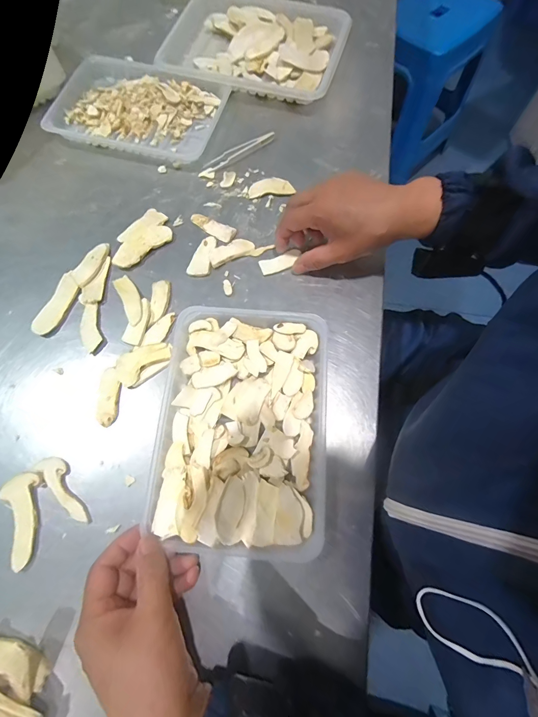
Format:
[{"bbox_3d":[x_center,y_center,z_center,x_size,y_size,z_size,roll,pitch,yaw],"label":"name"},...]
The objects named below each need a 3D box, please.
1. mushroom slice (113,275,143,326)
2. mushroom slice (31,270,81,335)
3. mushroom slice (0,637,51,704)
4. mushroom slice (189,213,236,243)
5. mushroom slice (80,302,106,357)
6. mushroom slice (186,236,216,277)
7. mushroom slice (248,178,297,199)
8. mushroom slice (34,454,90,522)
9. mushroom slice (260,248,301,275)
[{"bbox_3d":[-0.161,-0.069,0.386,0.022,0.004,0.065,-26,74,-9],"label":"mushroom slice"},{"bbox_3d":[-0.245,-0.064,0.386,0.027,0.005,0.078,24,73,7],"label":"mushroom slice"},{"bbox_3d":[-0.214,0.252,0.275,0.066,0.011,0.029,18,47,4],"label":"mushroom slice"},{"bbox_3d":[-0.071,-0.168,0.423,0.062,0.004,0.022,30,74,9],"label":"mushroom slice"},{"bbox_3d":[-0.201,-0.033,0.376,0.024,0.004,0.059,-19,73,-7],"label":"mushroom slice"},{"bbox_3d":[-0.081,-0.127,0.407,0.026,0.006,0.057,10,72,3],"label":"mushroom slice"},{"bbox_3d":[0.003,-0.228,0.443,0.059,0.006,0.030,-1,72,-1],"label":"mushroom slice"},{"bbox_3d":[-0.196,0.124,0.322,0.075,0.004,0.024,42,76,12],"label":"mushroom slice"},{"bbox_3d":[0.014,-0.118,0.405,0.050,0.005,0.022,-27,74,-6],"label":"mushroom slice"}]

